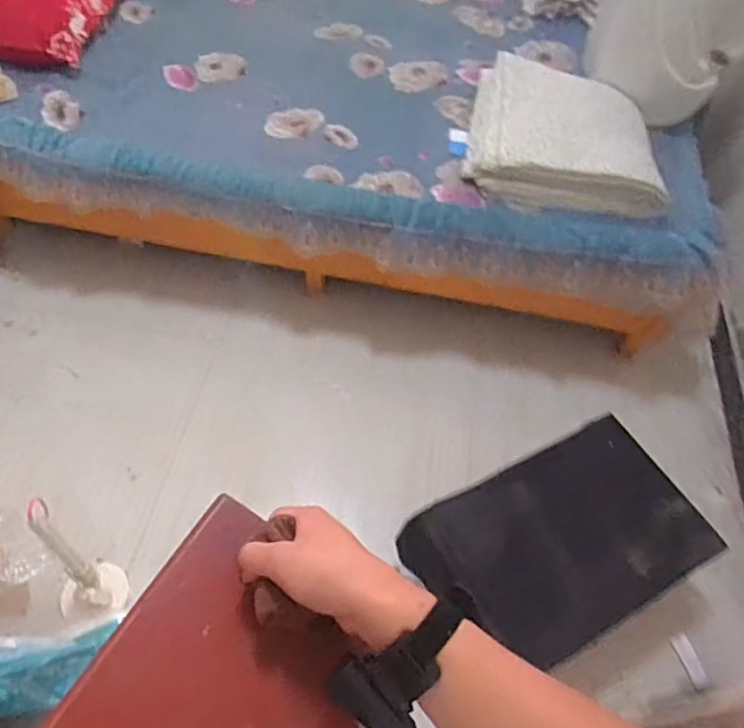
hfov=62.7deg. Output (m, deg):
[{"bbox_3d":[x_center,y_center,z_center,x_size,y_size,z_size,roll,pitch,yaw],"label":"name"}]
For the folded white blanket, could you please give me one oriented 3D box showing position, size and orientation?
[{"bbox_3d":[0.510,-0.598,1.583,0.496,0.127,0.441,17,55,7],"label":"folded white blanket"}]

